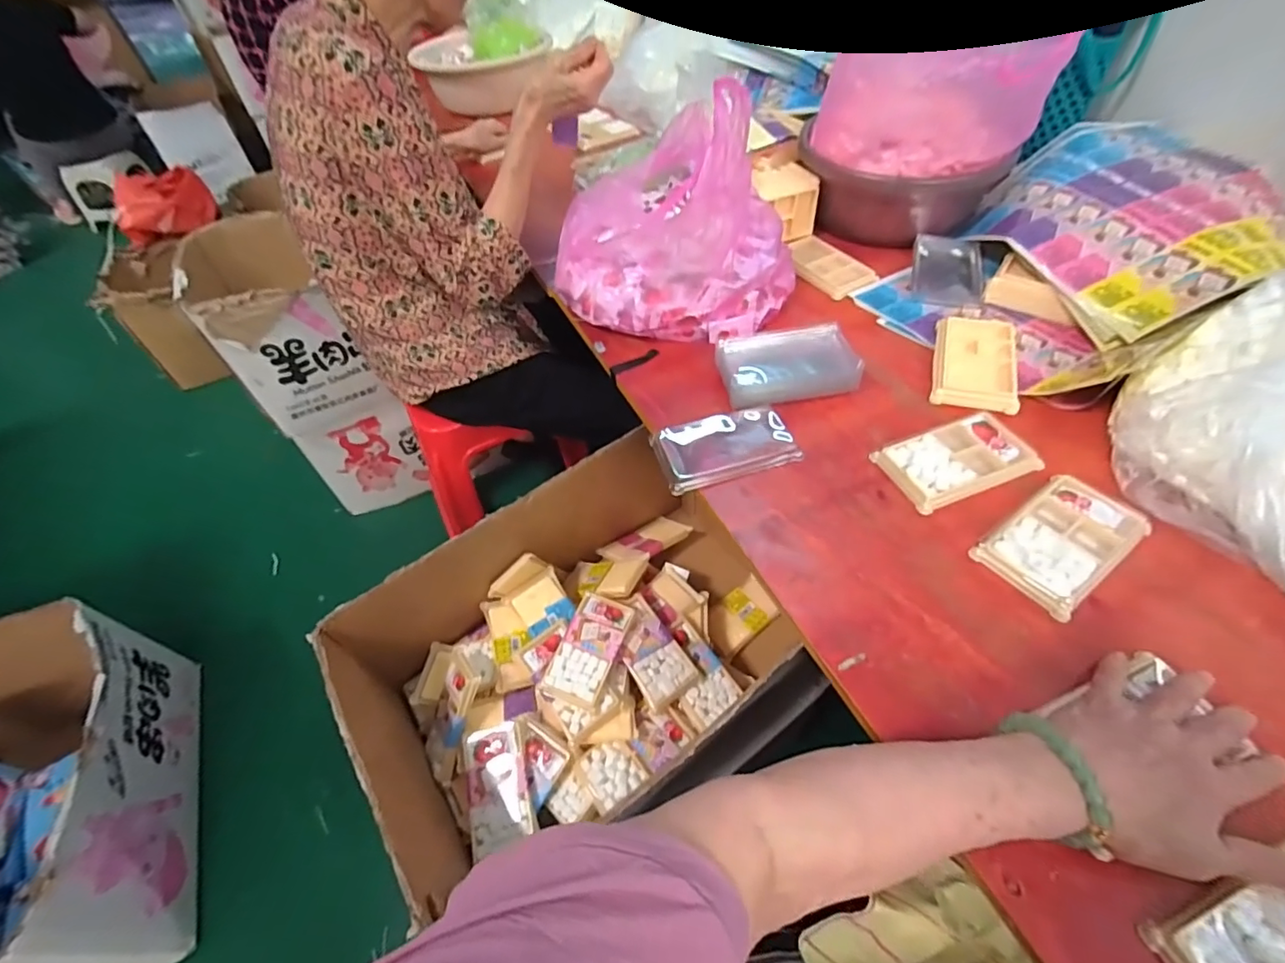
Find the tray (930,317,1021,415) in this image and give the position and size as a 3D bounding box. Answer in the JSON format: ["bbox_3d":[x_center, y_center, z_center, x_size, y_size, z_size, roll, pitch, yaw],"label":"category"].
[{"bbox_3d":[0.368,-0.134,0.603,0.081,0.015,0.144,15,54,17],"label":"tray"}]

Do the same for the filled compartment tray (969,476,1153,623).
[{"bbox_3d":[0.352,0.046,0.456,0.131,0.014,0.079,-31,55,-20],"label":"filled compartment tray"}]

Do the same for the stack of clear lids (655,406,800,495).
[{"bbox_3d":[0.085,-0.039,0.559,0.137,0.016,0.088,-15,51,-7],"label":"stack of clear lids"}]

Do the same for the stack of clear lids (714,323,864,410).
[{"bbox_3d":[0.157,-0.126,0.606,0.142,0.040,0.095,-8,51,-2],"label":"stack of clear lids"}]

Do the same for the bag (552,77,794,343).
[{"bbox_3d":[0.051,-0.338,0.660,0.265,0.221,0.275,25,57,23],"label":"bag"}]

